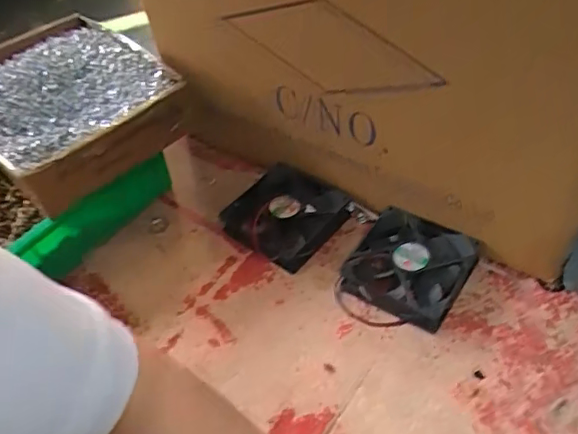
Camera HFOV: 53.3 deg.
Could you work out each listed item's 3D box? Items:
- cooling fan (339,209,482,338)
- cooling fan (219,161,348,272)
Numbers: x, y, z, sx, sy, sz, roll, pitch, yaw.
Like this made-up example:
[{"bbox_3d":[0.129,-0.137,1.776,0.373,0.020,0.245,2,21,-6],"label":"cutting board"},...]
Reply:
[{"bbox_3d":[0.108,0.041,0.505,0.091,0.033,0.101,28,55,26],"label":"cooling fan"},{"bbox_3d":[-0.003,-0.003,0.561,0.098,0.032,0.097,33,57,28],"label":"cooling fan"}]

